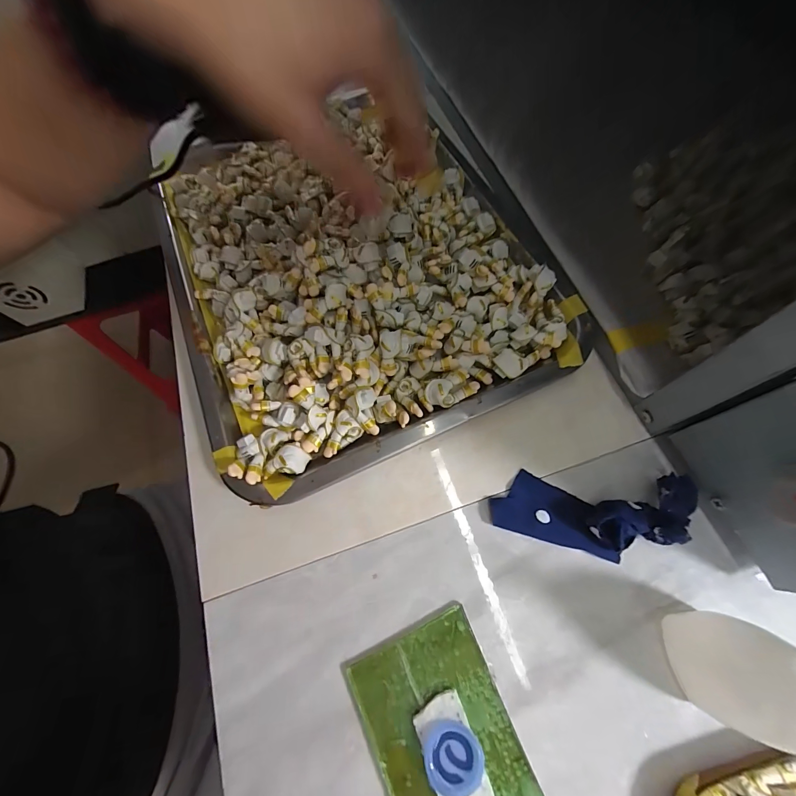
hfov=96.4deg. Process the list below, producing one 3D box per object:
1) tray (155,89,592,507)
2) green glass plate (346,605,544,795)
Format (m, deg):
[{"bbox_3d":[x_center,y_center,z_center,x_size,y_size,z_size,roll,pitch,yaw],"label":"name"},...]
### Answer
[{"bbox_3d":[-0.041,-0.115,0.272,0.263,0.052,0.320,-23,67,-8],"label":"tray"},{"bbox_3d":[0.025,0.171,0.172,0.066,0.004,0.102,-22,67,-8],"label":"green glass plate"}]

